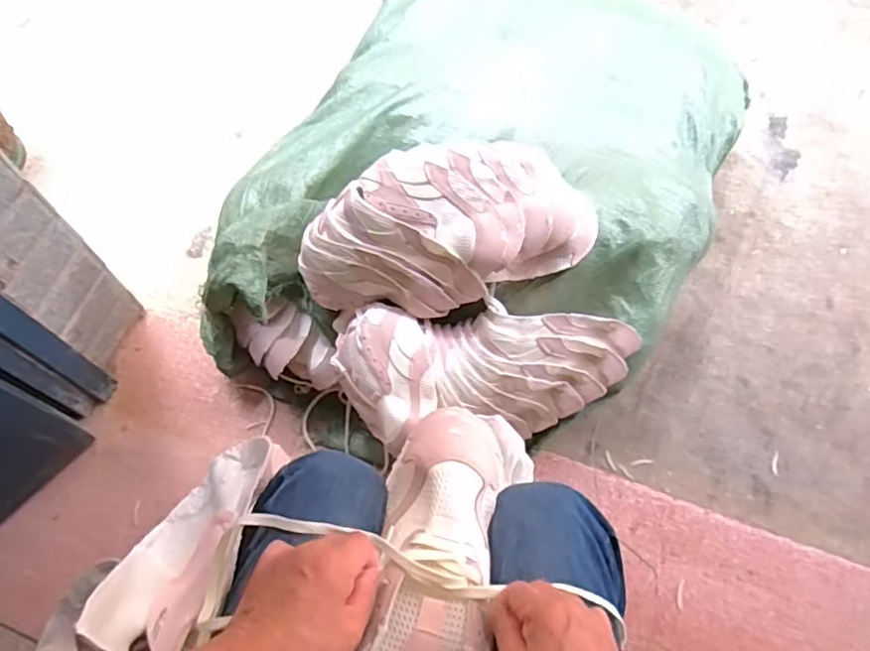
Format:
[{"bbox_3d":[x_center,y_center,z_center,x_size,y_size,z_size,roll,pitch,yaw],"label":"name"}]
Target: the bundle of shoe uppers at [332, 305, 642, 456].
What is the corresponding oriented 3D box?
[{"bbox_3d":[0.059,0.074,0.766,0.388,0.120,0.171,4,64,2],"label":"bundle of shoe uppers"}]

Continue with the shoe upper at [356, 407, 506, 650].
[{"bbox_3d":[-0.002,0.180,0.432,0.091,0.057,0.255,8,60,5],"label":"shoe upper"}]

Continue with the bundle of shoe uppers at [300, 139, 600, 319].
[{"bbox_3d":[0.015,-0.125,0.760,0.383,0.142,0.175,-12,64,-6],"label":"bundle of shoe uppers"}]

